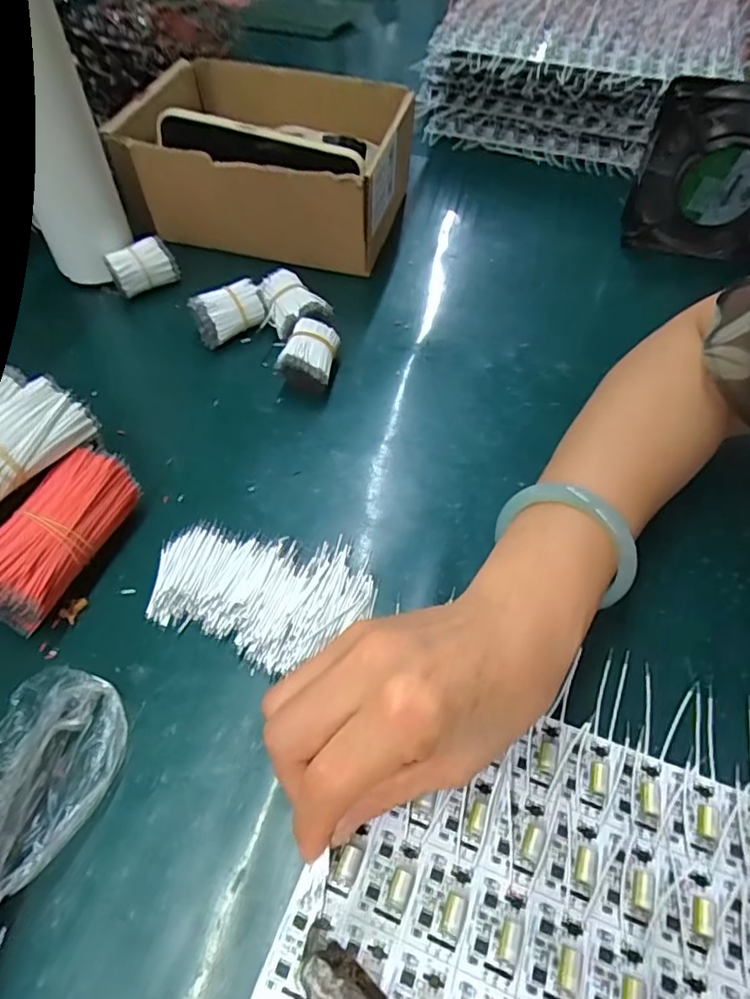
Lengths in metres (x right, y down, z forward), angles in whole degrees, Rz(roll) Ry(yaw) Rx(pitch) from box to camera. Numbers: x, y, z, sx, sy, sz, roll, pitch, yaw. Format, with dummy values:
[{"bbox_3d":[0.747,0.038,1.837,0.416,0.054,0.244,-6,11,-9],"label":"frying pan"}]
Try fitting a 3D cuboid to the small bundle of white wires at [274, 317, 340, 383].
[{"bbox_3d":[-0.046,-0.100,0.407,0.035,0.028,0.052,9,53,6],"label":"small bundle of white wires"}]

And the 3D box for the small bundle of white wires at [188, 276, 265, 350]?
[{"bbox_3d":[-0.111,-0.141,0.434,0.050,0.030,0.033,-27,58,-20],"label":"small bundle of white wires"}]

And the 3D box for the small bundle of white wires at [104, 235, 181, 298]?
[{"bbox_3d":[-0.187,-0.185,0.461,0.049,0.034,0.026,-37,62,-25],"label":"small bundle of white wires"}]

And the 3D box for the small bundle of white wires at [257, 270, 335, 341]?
[{"bbox_3d":[-0.061,-0.151,0.440,0.044,0.030,0.050,-23,57,-17],"label":"small bundle of white wires"}]

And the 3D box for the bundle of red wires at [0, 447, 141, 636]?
[{"bbox_3d":[-0.169,0.023,0.309,0.039,0.044,0.097,15,54,10],"label":"bundle of red wires"}]

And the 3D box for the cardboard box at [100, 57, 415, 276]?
[{"bbox_3d":[-0.089,-0.308,0.516,0.233,0.101,0.212,14,54,9],"label":"cardboard box"}]

